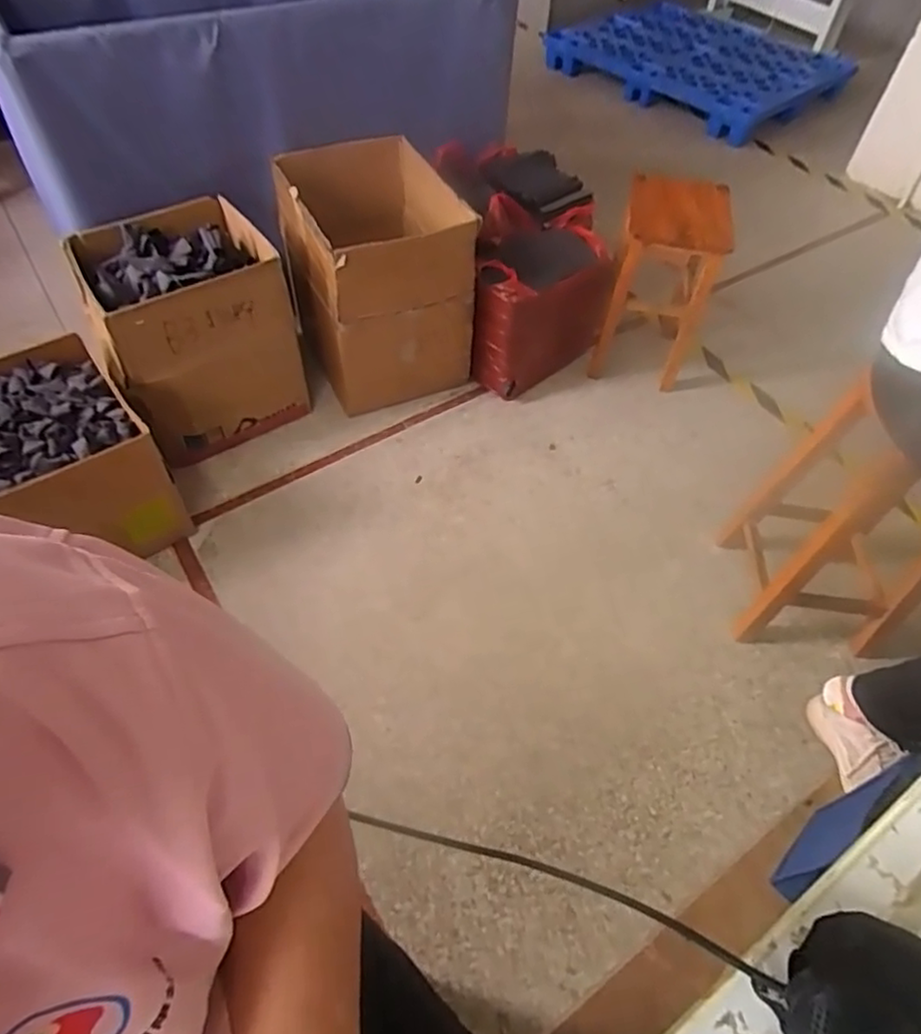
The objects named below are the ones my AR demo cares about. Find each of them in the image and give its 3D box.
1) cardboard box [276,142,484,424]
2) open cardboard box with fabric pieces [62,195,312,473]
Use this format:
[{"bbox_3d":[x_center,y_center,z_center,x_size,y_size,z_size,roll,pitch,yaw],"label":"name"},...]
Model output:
[{"bbox_3d":[-0.230,-0.651,1.762,0.434,0.472,0.557,-13,55,-13],"label":"cardboard box"},{"bbox_3d":[-0.644,-0.440,1.601,0.415,0.440,0.394,-26,59,-22],"label":"open cardboard box with fabric pieces"}]

